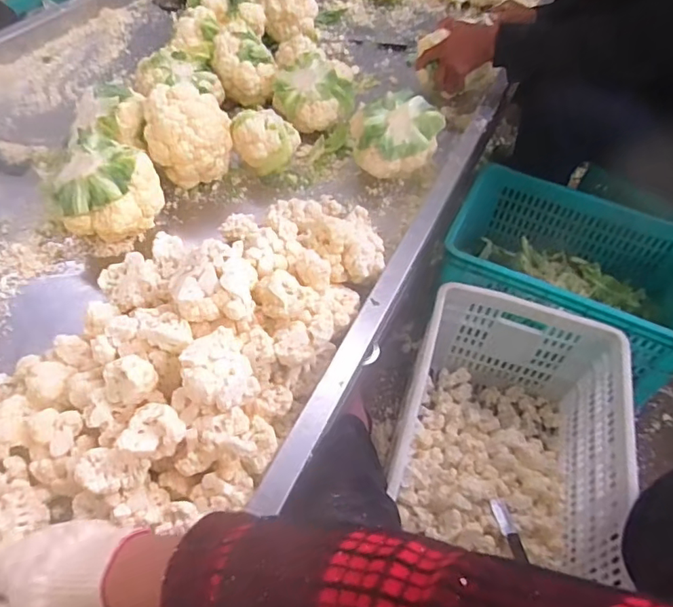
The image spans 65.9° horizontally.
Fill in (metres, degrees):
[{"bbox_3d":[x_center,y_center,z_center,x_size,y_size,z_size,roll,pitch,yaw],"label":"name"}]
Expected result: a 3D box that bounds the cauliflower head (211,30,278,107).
[{"bbox_3d":[-0.186,-0.479,1.056,0.121,0.102,0.100,-5,52,-9],"label":"cauliflower head"}]

